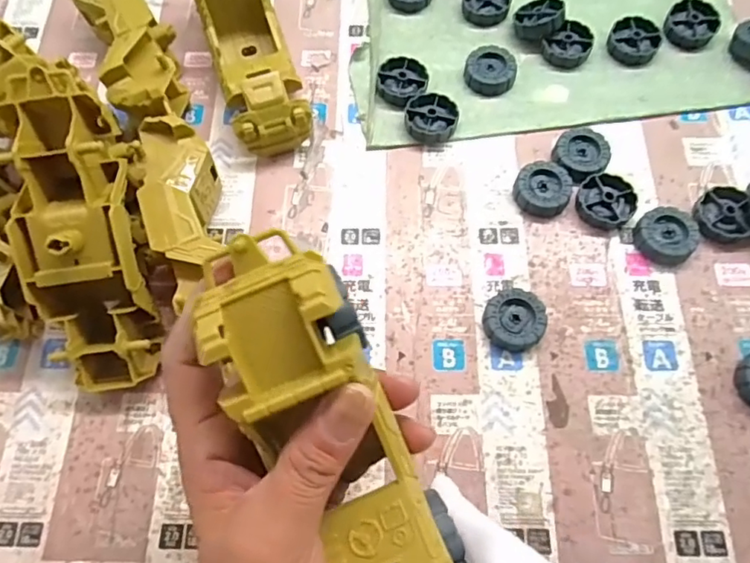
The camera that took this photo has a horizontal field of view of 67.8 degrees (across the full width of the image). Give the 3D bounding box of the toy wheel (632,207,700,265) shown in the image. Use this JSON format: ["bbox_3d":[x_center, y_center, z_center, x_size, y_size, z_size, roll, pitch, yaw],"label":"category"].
[{"bbox_3d":[0.196,-0.032,0.373,0.038,0.014,0.038,-1,68,2],"label":"toy wheel"}]

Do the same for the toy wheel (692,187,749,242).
[{"bbox_3d":[0.234,-0.045,0.378,0.035,0.011,0.038,-1,68,2],"label":"toy wheel"}]

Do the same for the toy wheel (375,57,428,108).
[{"bbox_3d":[0.021,-0.151,0.428,0.037,0.013,0.041,18,70,9],"label":"toy wheel"}]

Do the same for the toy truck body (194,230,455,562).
[{"bbox_3d":[-0.015,0.063,0.217,0.054,0.039,0.167,-26,98,-8],"label":"toy truck body"}]

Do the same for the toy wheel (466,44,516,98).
[{"bbox_3d":[0.090,-0.166,0.430,0.038,0.013,0.044,0,68,3],"label":"toy wheel"}]

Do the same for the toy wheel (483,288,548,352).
[{"bbox_3d":[0.088,0.025,0.354,0.037,0.014,0.037,-1,68,2],"label":"toy wheel"}]

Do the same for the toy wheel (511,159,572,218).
[{"bbox_3d":[0.117,-0.064,0.389,0.038,0.012,0.038,-1,68,2],"label":"toy wheel"}]

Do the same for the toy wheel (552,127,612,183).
[{"bbox_3d":[0.148,-0.090,0.398,0.042,0.010,0.038,-28,70,-8],"label":"toy wheel"}]

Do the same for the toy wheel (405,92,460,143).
[{"bbox_3d":[0.042,-0.120,0.414,0.038,0.012,0.041,-1,68,2],"label":"toy wheel"}]

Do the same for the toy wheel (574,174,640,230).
[{"bbox_3d":[0.159,-0.055,0.385,0.038,0.010,0.037,-1,68,2],"label":"toy wheel"}]

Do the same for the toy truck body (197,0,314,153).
[{"bbox_3d":[-0.092,-0.170,0.409,0.053,0.067,0.149,-19,69,-5],"label":"toy truck body"}]

